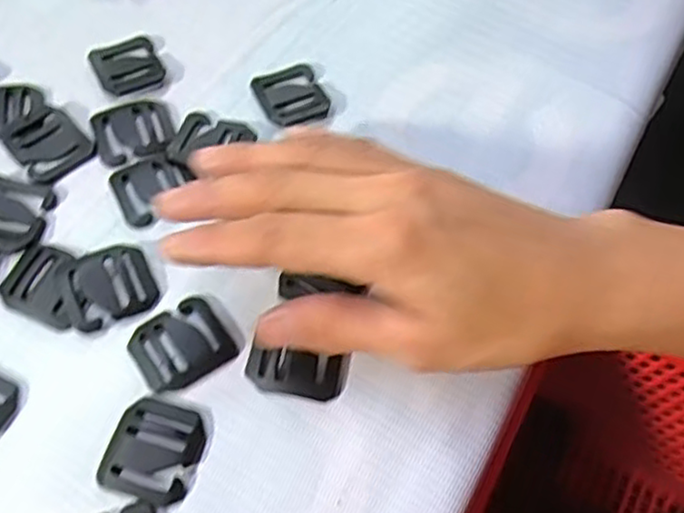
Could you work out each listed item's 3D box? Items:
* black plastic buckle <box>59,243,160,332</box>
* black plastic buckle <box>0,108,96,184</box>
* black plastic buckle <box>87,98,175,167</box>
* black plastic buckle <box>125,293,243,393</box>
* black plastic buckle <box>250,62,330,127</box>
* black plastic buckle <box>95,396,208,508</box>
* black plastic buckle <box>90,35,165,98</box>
[{"bbox_3d":[-0.092,0.011,0.274,0.033,0.008,0.030,-19,64,-12],"label":"black plastic buckle"},{"bbox_3d":[-0.131,-0.051,0.307,0.030,0.004,0.034,-38,69,-19],"label":"black plastic buckle"},{"bbox_3d":[-0.095,-0.058,0.312,0.034,0.004,0.032,-19,64,-11],"label":"black plastic buckle"},{"bbox_3d":[-0.061,0.033,0.266,0.036,0.004,0.031,-28,66,-15],"label":"black plastic buckle"},{"bbox_3d":[-0.023,-0.076,0.324,0.030,0.006,0.037,-23,65,-13],"label":"black plastic buckle"},{"bbox_3d":[-0.067,0.069,0.248,0.031,0.004,0.034,15,63,6],"label":"black plastic buckle"},{"bbox_3d":[-0.101,-0.090,0.329,0.029,0.004,0.035,-25,66,-14],"label":"black plastic buckle"}]

